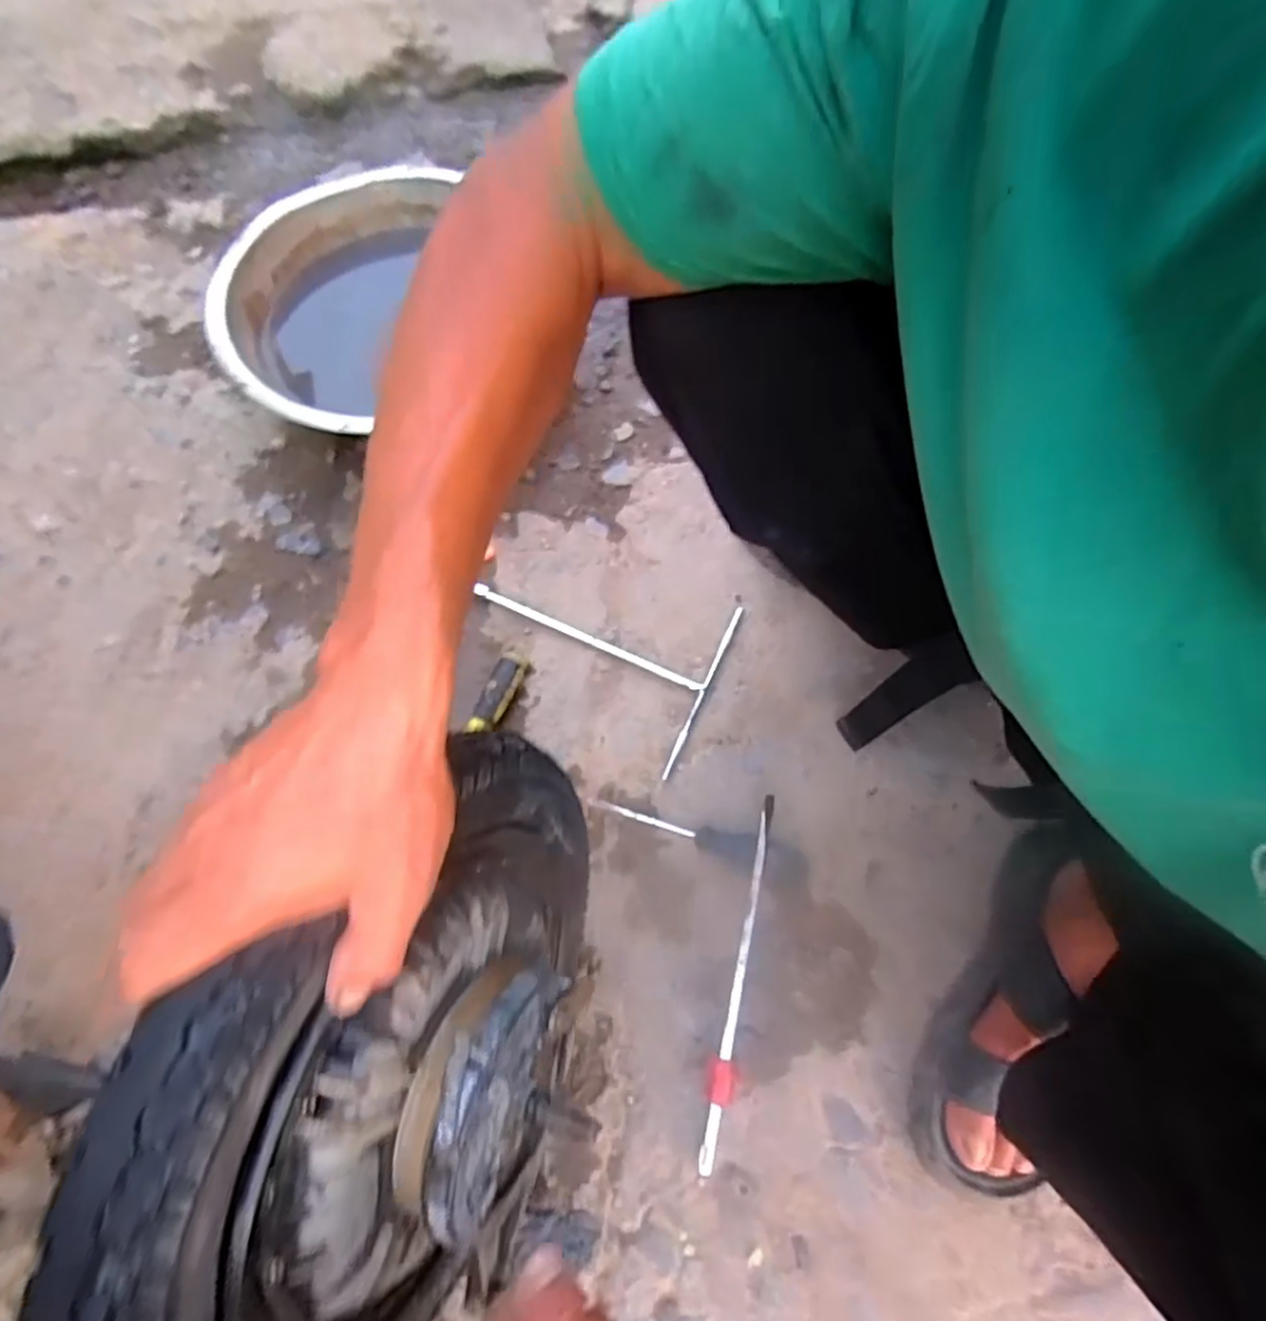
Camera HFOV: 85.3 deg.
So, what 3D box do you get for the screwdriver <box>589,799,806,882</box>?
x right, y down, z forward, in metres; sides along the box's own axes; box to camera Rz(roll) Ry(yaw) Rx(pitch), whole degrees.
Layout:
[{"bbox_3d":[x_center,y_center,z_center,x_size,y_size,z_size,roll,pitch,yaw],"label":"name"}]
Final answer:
[{"bbox_3d":[0.056,0.146,0.588,0.187,0.029,0.028,19,69,8],"label":"screwdriver"}]

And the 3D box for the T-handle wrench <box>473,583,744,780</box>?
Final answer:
[{"bbox_3d":[-0.040,-0.022,0.666,0.245,0.015,0.177,24,69,9],"label":"T-handle wrench"}]

